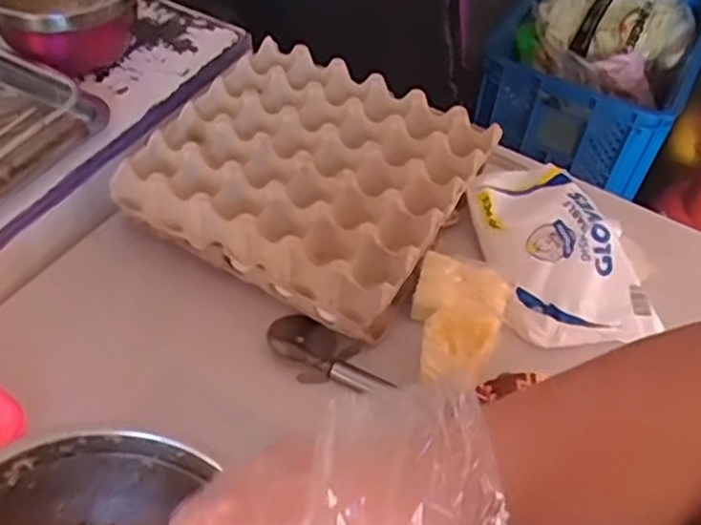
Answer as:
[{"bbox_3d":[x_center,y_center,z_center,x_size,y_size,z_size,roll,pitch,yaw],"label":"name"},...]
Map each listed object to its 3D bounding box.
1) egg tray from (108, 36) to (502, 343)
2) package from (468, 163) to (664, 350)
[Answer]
[{"bbox_3d":[-0.039,-0.094,0.711,0.289,0.074,0.270,25,52,16],"label":"egg tray"},{"bbox_3d":[0.198,-0.022,0.705,0.129,0.058,0.226,-10,51,-14],"label":"package"}]

